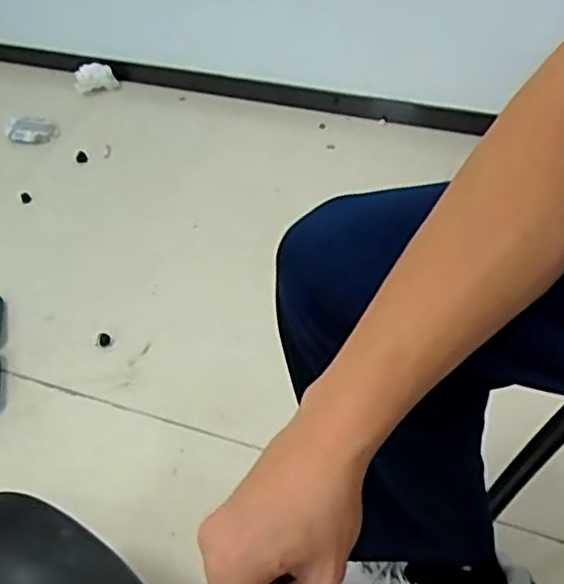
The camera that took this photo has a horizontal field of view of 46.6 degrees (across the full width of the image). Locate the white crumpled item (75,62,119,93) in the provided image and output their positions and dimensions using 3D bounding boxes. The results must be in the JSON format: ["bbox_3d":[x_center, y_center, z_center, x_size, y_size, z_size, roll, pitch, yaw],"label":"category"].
[{"bbox_3d":[-0.398,-0.459,1.400,0.088,0.054,0.035,-19,49,-14],"label":"white crumpled item"}]

